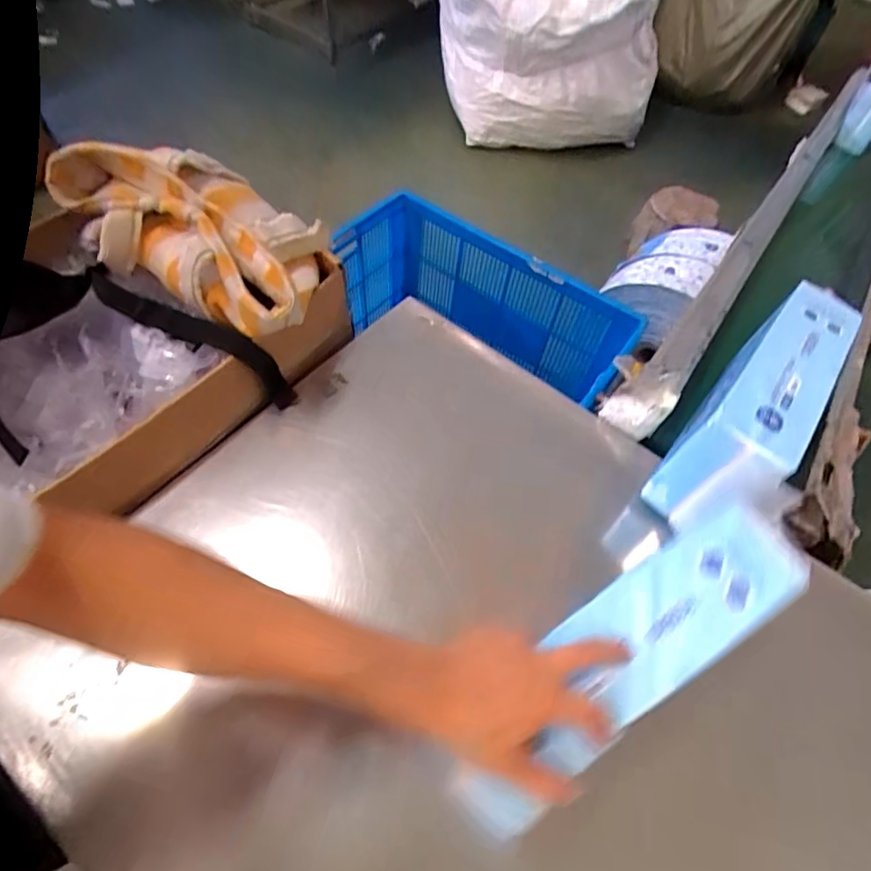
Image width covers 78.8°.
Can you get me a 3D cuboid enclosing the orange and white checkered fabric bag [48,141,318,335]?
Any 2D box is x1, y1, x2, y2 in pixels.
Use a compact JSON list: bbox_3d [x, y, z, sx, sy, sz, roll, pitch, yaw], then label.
[{"bbox_3d":[-0.273,-0.261,0.670,0.294,0.118,0.192,25,59,12],"label":"orange and white checkered fabric bag"}]

